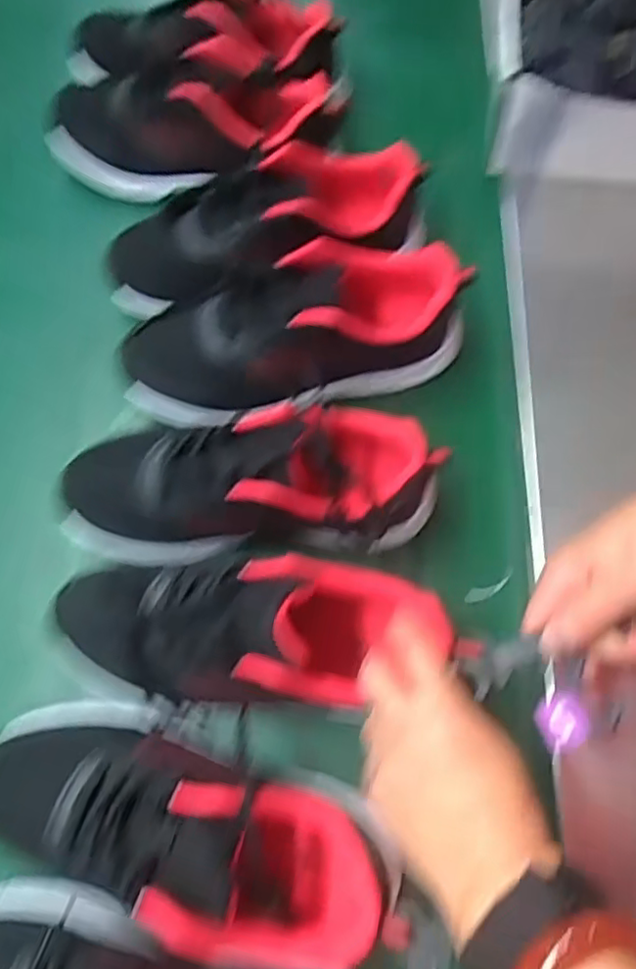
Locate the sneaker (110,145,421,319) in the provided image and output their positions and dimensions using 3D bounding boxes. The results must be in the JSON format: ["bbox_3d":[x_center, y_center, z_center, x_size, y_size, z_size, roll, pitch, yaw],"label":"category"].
[{"bbox_3d":[-0.034,-0.193,0.501,0.258,0.084,0.107,-16,70,-8],"label":"sneaker"}]

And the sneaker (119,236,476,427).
[{"bbox_3d":[-0.017,-0.110,0.470,0.246,0.085,0.084,-15,69,-7],"label":"sneaker"}]

